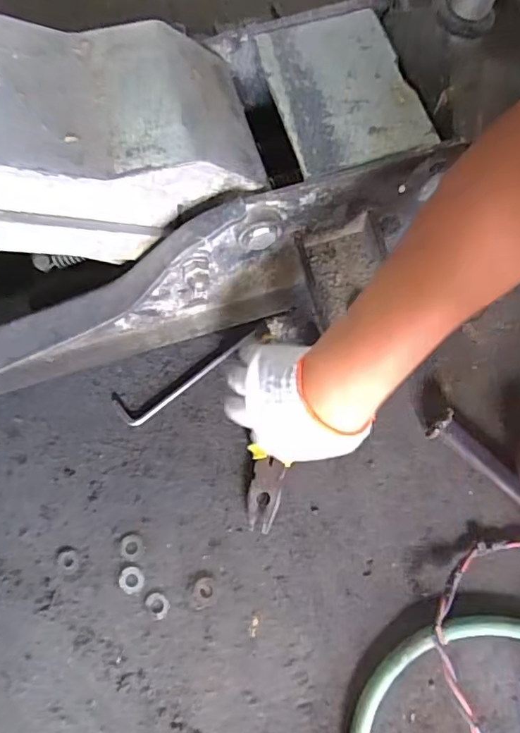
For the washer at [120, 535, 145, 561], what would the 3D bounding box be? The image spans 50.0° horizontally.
[{"bbox_3d":[-0.124,0.176,0.541,0.024,0.004,0.025,0,71,0],"label":"washer"}]

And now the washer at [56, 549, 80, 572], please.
[{"bbox_3d":[-0.186,0.187,0.539,0.022,0.004,0.021,1,71,0],"label":"washer"}]

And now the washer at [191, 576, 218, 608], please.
[{"bbox_3d":[-0.053,0.213,0.529,0.025,0.004,0.027,-14,72,-5],"label":"washer"}]

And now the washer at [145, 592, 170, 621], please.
[{"bbox_3d":[-0.096,0.224,0.524,0.021,0.004,0.024,-43,76,-13],"label":"washer"}]

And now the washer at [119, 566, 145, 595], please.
[{"bbox_3d":[-0.122,0.203,0.531,0.023,0.004,0.025,0,71,0],"label":"washer"}]

